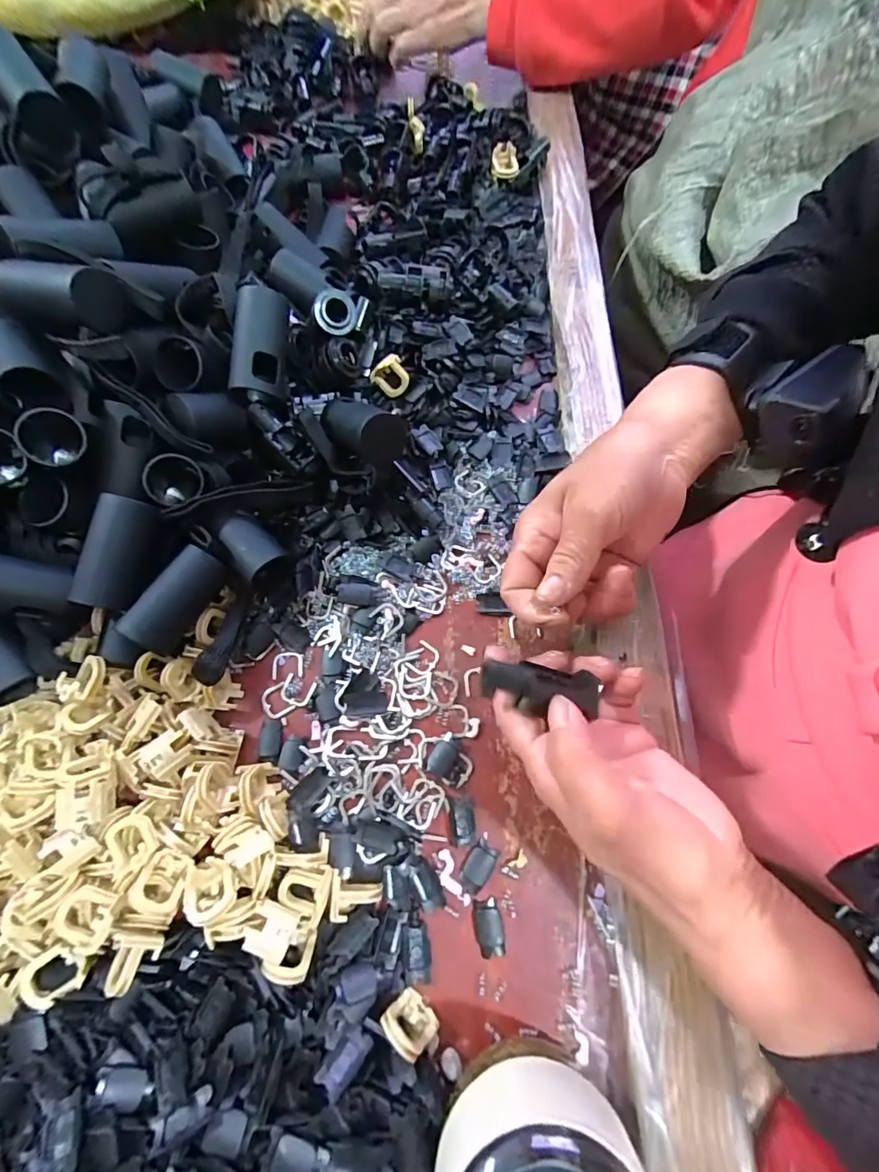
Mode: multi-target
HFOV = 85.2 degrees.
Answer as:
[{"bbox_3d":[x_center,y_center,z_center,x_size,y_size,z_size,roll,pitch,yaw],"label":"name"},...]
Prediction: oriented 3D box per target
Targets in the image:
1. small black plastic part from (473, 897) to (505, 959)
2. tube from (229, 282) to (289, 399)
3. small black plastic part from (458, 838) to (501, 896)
[{"bbox_3d":[0.025,0.170,0.237,0.013,0.004,0.024,-10,69,-2],"label":"small black plastic part"},{"bbox_3d":[-0.109,-0.146,0.290,0.030,0.028,0.061,4,89,-24],"label":"tube"},{"bbox_3d":[0.021,0.145,0.247,0.013,0.004,0.023,30,73,13],"label":"small black plastic part"}]

